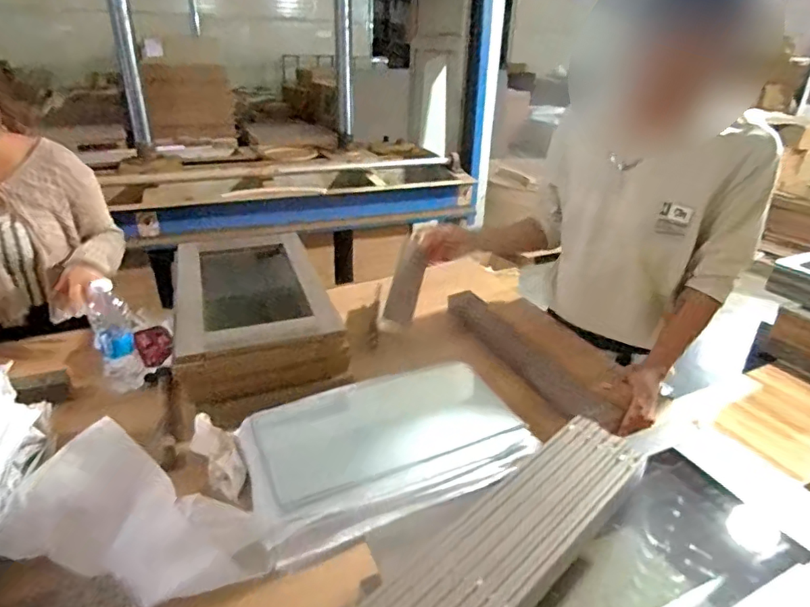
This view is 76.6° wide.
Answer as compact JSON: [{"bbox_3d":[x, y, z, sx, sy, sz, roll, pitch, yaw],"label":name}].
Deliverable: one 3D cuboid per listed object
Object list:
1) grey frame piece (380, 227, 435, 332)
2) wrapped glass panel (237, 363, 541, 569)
[{"bbox_3d":[0.006,-0.060,1.153,0.070,0.248,0.029,12,-9,19],"label":"grey frame piece"},{"bbox_3d":[-0.025,0.229,0.864,0.469,0.048,0.335,-11,23,-28],"label":"wrapped glass panel"}]

